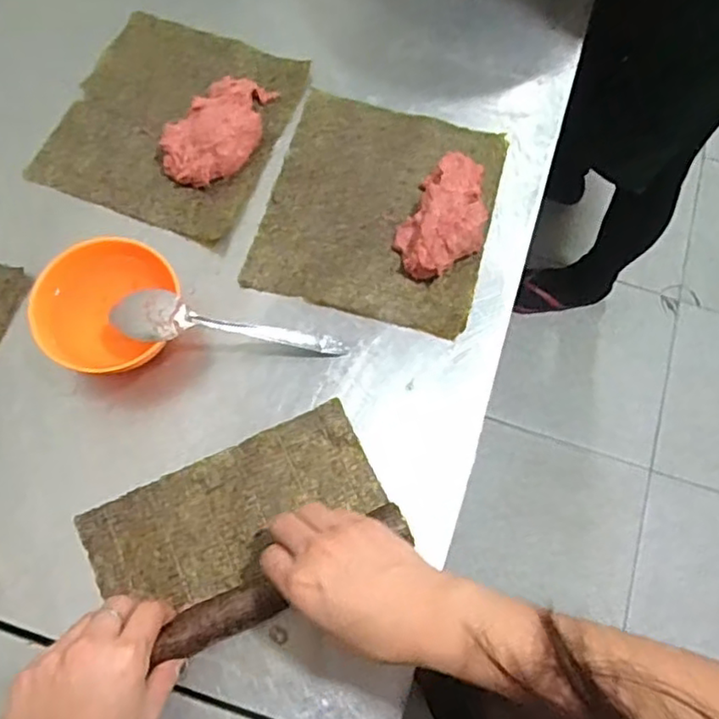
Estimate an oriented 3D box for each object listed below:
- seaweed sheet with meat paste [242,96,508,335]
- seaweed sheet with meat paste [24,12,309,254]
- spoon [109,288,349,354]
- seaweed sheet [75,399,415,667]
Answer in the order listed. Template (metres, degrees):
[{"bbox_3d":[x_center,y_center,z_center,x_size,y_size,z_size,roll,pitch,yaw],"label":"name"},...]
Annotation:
[{"bbox_3d":[0.019,-0.134,0.551,0.184,0.032,0.201,15,70,4],"label":"seaweed sheet with meat paste"},{"bbox_3d":[-0.160,-0.216,0.576,0.188,0.032,0.201,20,70,6],"label":"seaweed sheet with meat paste"},{"bbox_3d":[-0.095,-0.025,0.495,0.170,0.022,0.038,7,66,-21],"label":"spoon"},{"bbox_3d":[-0.080,0.115,0.451,0.201,0.032,0.118,-24,71,-12],"label":"seaweed sheet"}]

